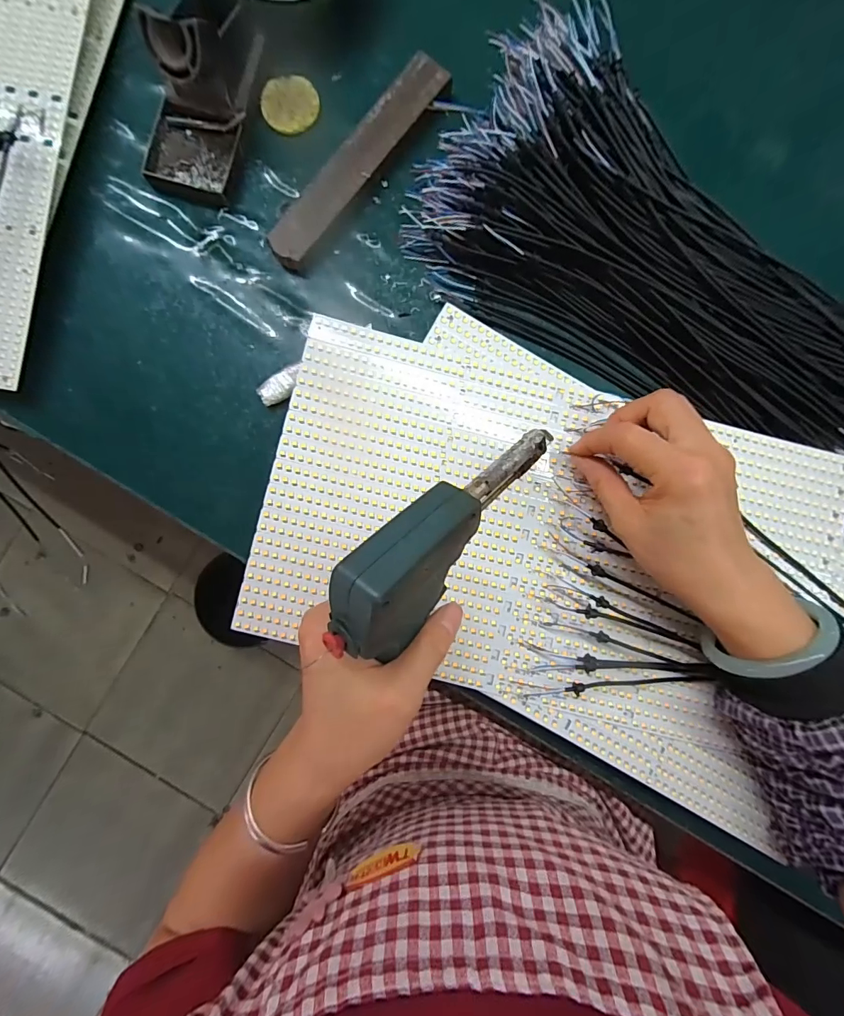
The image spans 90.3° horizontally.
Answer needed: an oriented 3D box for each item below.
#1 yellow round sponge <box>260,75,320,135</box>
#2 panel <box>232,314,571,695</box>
[{"bbox_3d":[-0.110,-0.336,0.351,0.046,0.008,0.044,0,89,-1],"label":"yellow round sponge"},{"bbox_3d":[-0.010,-0.003,0.305,0.197,0.004,0.229,14,89,-2],"label":"panel"}]

